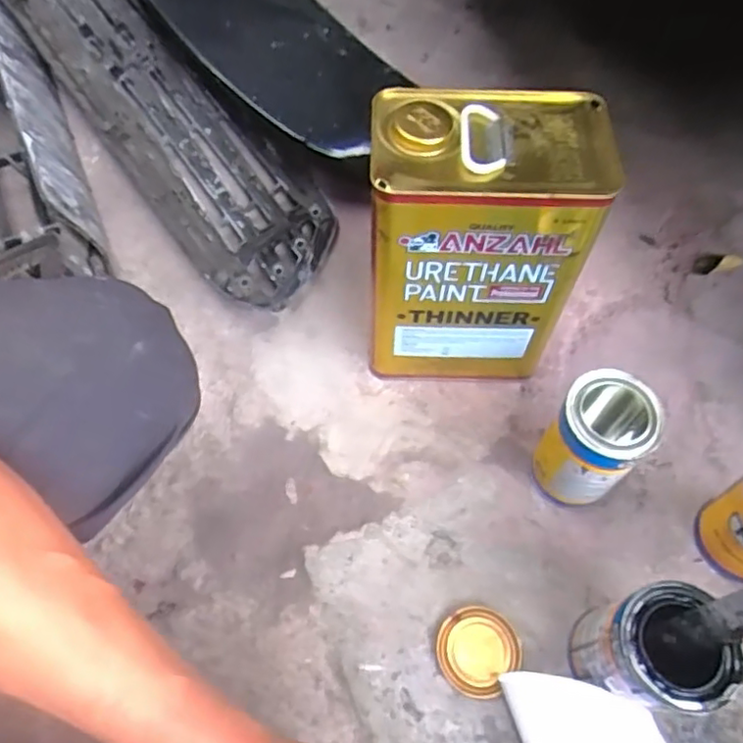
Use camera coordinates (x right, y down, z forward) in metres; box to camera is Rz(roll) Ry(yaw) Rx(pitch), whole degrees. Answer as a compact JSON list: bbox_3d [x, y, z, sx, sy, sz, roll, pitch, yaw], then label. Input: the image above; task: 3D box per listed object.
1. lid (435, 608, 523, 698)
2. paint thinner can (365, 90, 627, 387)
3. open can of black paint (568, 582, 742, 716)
[{"bbox_3d":[0.085,0.222,0.498,0.065,0.009,0.064,-1,62,1],"label":"lid"},{"bbox_3d":[0.083,-0.099,0.535,0.157,0.249,0.113,1,62,2],"label":"paint thinner can"},{"bbox_3d":[0.191,0.199,0.444,0.075,0.131,0.072,-1,62,1],"label":"open can of black paint"}]

